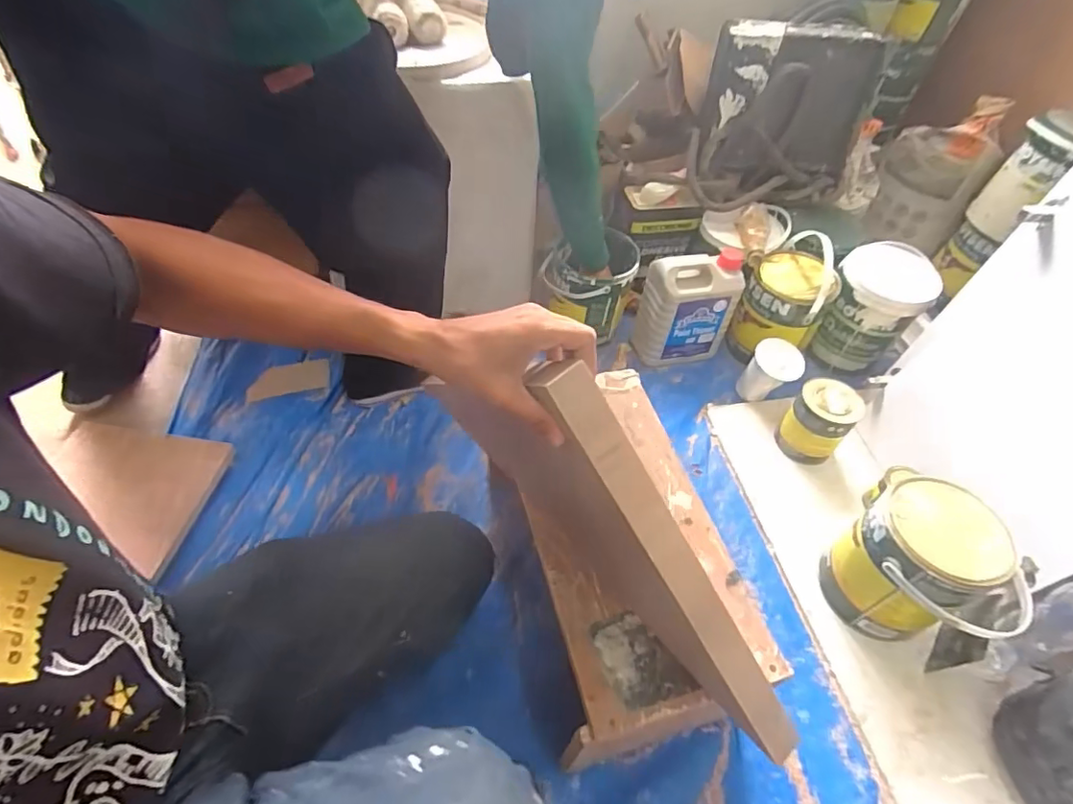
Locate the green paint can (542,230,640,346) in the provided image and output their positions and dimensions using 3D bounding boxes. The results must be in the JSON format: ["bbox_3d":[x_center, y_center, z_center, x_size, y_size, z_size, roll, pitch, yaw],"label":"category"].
[{"bbox_3d":[0.120,-0.245,1.137,0.180,0.164,0.167,1,50,-2],"label":"green paint can"}]

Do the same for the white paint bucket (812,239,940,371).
[{"bbox_3d":[0.684,-0.193,1.122,0.168,0.197,0.191,33,56,22],"label":"white paint bucket"}]

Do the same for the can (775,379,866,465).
[{"bbox_3d":[0.510,0.037,0.992,0.098,0.132,0.099,1,50,-2],"label":"can"}]

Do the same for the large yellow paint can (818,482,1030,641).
[{"bbox_3d":[0.539,0.241,0.781,0.168,0.207,0.184,-33,59,-27],"label":"large yellow paint can"}]

